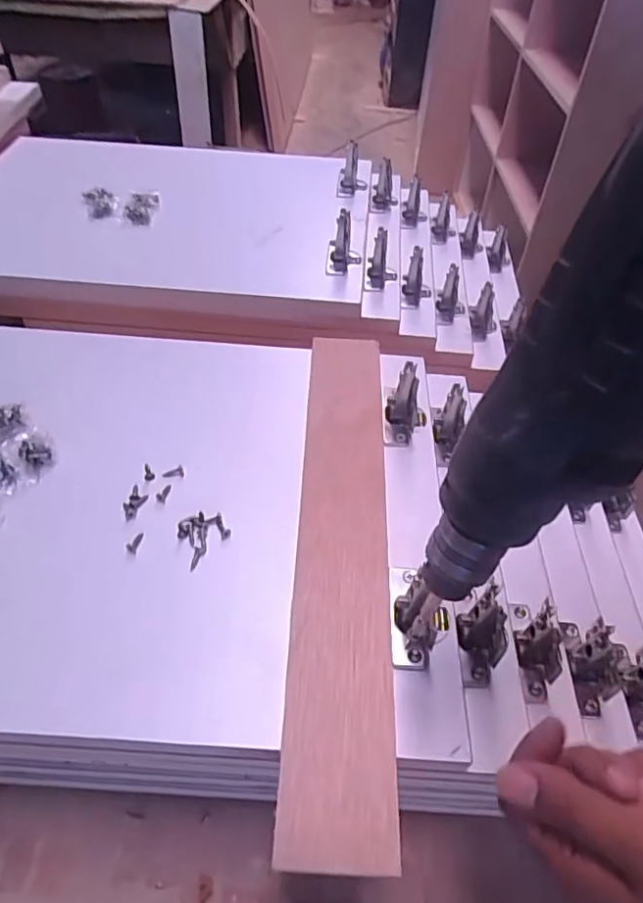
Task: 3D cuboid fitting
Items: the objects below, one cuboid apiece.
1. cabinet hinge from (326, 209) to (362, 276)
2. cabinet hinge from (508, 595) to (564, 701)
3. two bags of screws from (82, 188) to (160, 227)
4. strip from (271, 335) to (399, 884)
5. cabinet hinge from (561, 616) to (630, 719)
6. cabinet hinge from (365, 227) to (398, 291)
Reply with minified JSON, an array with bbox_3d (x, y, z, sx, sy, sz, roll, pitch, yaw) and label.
[{"bbox_3d":[0.023,-0.217,0.589,0.035,0.065,0.041,6,48,2],"label":"cabinet hinge"},{"bbox_3d":[0.138,0.119,0.359,0.022,0.059,0.062,10,48,5],"label":"cabinet hinge"},{"bbox_3d":[-0.240,-0.290,0.666,0.090,0.025,0.057,0,48,-3],"label":"two bags of screws"},{"bbox_3d":[0.015,0.046,0.386,0.059,0.009,0.385,3,48,0],"label":"strip"},{"bbox_3d":[0.181,0.133,0.374,0.023,0.060,0.061,3,48,-1],"label":"cabinet hinge"},{"bbox_3d":[0.066,-0.208,0.612,0.032,0.067,0.025,10,48,5],"label":"cabinet hinge"}]

